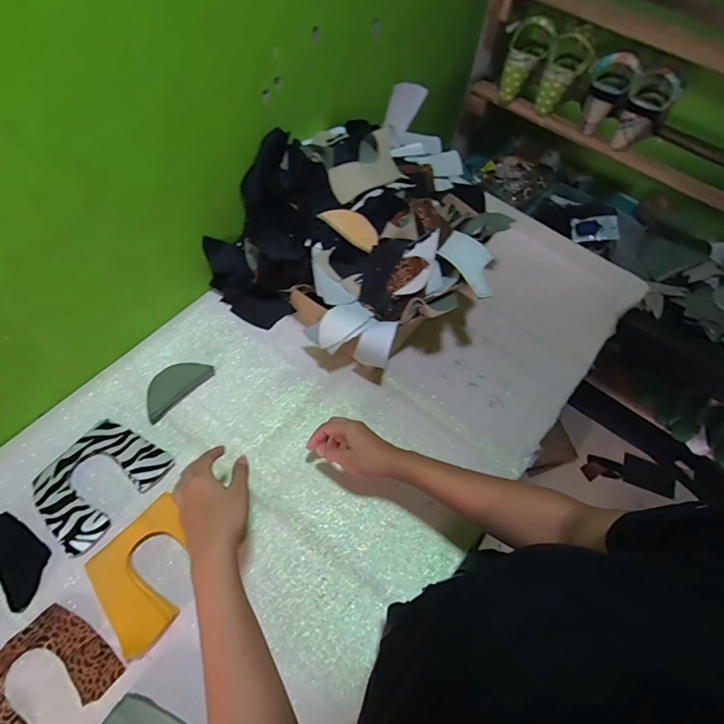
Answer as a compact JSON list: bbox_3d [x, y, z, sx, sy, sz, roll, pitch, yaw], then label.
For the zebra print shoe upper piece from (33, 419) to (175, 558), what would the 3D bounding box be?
[{"bbox_3d":[-0.357,0.157,0.567,0.123,0.009,0.151,36,63,12],"label":"zebra print shoe upper piece"}]

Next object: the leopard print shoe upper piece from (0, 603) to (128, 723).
[{"bbox_3d":[-0.361,0.361,0.465,0.120,0.008,0.137,37,60,11],"label":"leopard print shoe upper piece"}]

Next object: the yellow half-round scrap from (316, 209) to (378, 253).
[{"bbox_3d":[-0.013,-0.204,0.631,0.099,0.017,0.045,40,65,17],"label":"yellow half-round scrap"}]

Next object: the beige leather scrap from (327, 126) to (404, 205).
[{"bbox_3d":[0.012,-0.299,0.645,0.075,0.040,0.133,42,65,18],"label":"beige leather scrap"}]

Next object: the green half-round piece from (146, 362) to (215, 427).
[{"bbox_3d":[-0.292,0.034,0.646,0.056,0.024,0.113,37,64,15],"label":"green half-round piece"}]

